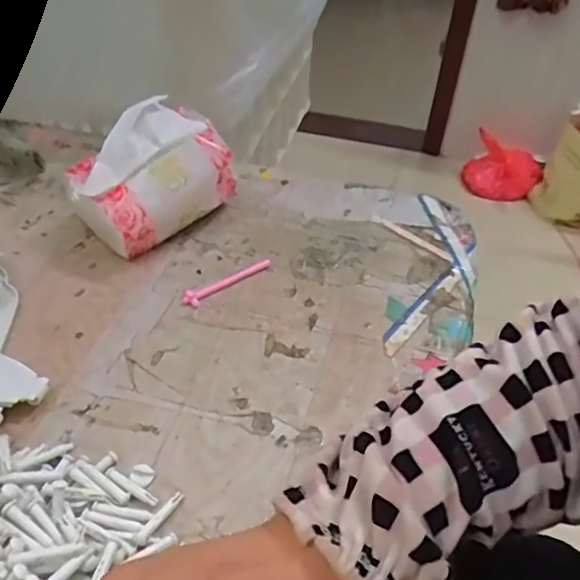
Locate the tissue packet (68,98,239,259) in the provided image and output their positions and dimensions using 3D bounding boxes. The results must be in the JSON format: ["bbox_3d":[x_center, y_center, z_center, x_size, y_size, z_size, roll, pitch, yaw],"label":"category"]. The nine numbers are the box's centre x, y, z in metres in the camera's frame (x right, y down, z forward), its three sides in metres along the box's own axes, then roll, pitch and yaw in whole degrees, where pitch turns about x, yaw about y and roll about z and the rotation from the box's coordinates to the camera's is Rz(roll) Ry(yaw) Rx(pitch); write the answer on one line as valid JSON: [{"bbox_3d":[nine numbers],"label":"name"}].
[{"bbox_3d":[-0.126,-0.099,0.519,0.095,0.093,0.135,34,52,28],"label":"tissue packet"}]

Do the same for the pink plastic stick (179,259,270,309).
[{"bbox_3d":[-0.054,-0.008,0.489,0.084,0.006,0.016,-31,53,-30],"label":"pink plastic stick"}]

